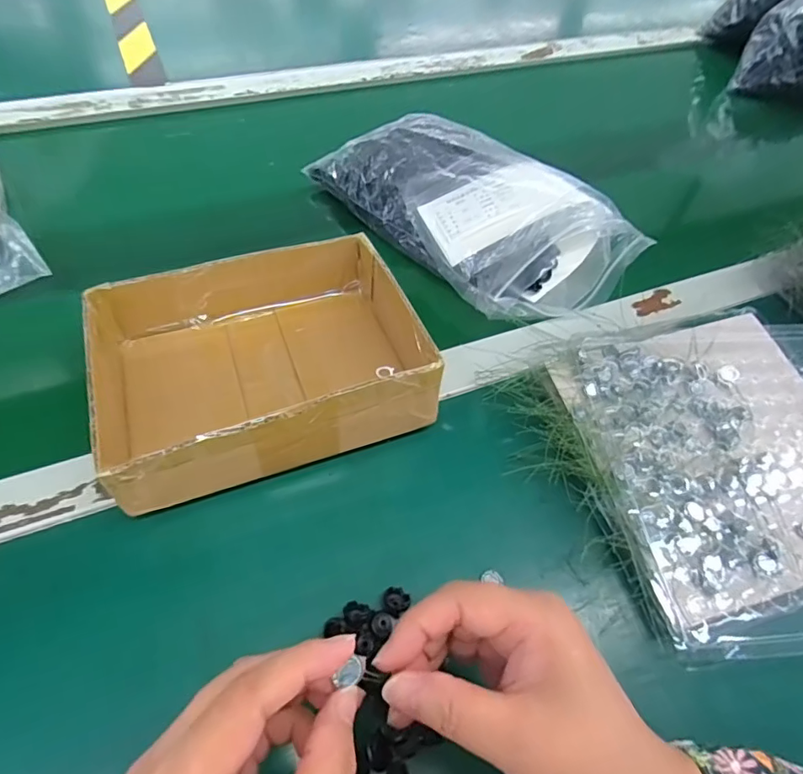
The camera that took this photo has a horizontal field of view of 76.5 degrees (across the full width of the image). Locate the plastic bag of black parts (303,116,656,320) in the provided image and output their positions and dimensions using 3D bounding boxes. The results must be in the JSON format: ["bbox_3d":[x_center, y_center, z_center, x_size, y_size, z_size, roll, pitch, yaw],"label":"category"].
[{"bbox_3d":[0.066,-0.171,0.463,0.164,0.057,0.272,-35,65,-25],"label":"plastic bag of black parts"}]

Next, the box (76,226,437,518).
[{"bbox_3d":[-0.095,-0.023,0.351,0.206,0.064,0.163,-15,59,-15],"label":"box"}]

